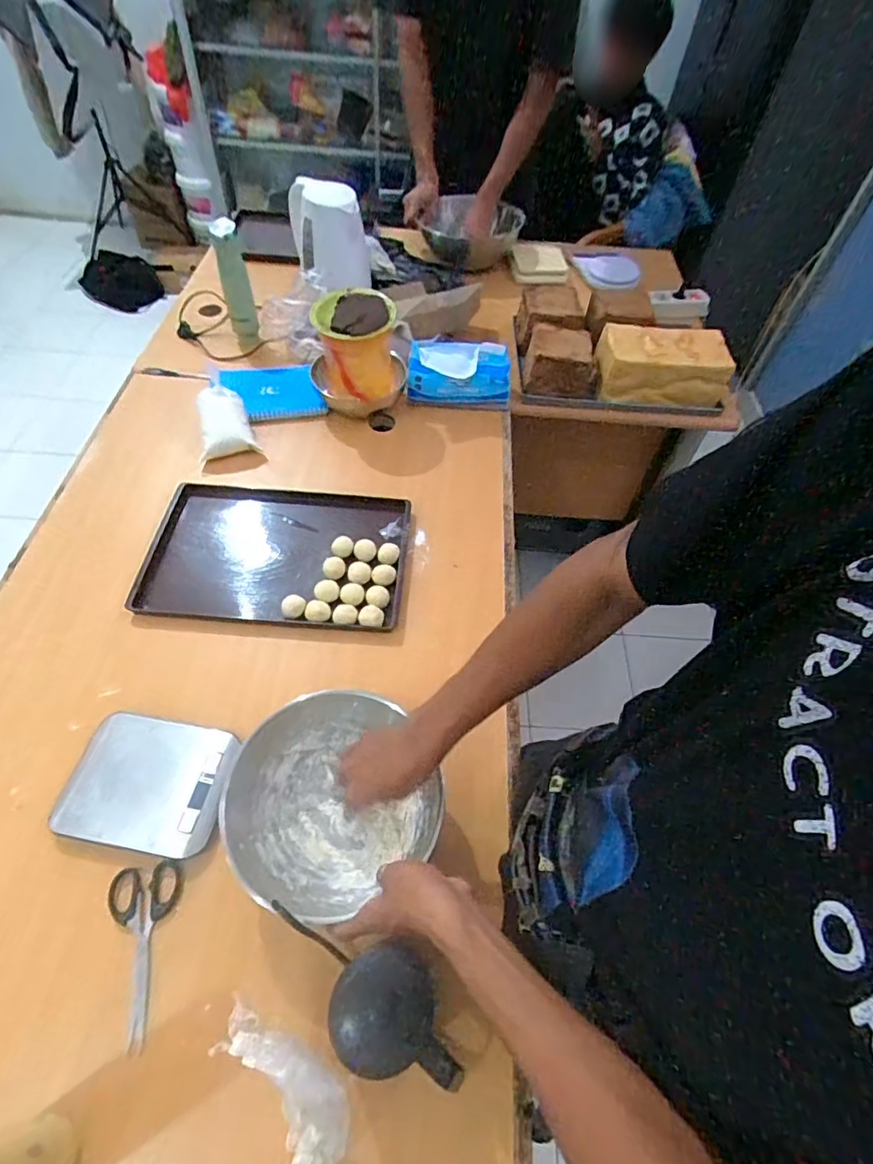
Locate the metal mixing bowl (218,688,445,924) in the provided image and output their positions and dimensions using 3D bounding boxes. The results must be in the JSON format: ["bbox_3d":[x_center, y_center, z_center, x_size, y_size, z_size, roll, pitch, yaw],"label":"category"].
[{"bbox_3d":[-0.115,0.236,0.583,0.199,0.088,0.199,2,54,-3],"label":"metal mixing bowl"}]

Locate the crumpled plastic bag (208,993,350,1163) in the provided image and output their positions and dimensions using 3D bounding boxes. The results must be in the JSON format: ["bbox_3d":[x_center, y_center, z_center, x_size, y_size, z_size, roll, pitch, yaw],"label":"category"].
[{"bbox_3d":[-0.135,0.431,0.433,0.126,0.123,0.116,25,56,14],"label":"crumpled plastic bag"}]

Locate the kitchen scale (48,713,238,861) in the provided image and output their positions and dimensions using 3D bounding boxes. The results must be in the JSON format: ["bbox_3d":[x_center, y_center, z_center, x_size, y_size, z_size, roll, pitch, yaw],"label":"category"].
[{"bbox_3d":[-0.326,0.229,0.621,0.171,0.025,0.137,11,54,3],"label":"kitchen scale"}]

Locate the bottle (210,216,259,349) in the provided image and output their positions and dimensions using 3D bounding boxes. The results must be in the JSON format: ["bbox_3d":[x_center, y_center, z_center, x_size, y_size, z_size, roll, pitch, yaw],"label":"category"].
[{"bbox_3d":[-0.386,-0.562,1.056,0.051,0.241,0.053,-14,57,-14],"label":"bottle"}]

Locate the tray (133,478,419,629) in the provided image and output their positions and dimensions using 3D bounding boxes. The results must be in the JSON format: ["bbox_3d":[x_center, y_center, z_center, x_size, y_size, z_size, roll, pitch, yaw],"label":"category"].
[{"bbox_3d":[-0.237,-0.051,0.816,0.370,0.032,0.246,6,54,0],"label":"tray"}]

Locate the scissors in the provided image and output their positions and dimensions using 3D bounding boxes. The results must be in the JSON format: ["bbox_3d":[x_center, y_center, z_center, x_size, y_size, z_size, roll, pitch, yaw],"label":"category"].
[{"bbox_3d":[-0.296,0.364,0.538,0.072,0.008,0.151,-6,55,-9],"label":"scissors"}]

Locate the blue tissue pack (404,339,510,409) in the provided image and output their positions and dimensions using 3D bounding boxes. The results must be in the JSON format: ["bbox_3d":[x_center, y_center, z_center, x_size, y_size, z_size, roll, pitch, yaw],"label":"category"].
[{"bbox_3d":[0.041,-0.389,1.019,0.191,0.101,0.074,-2,54,-6],"label":"blue tissue pack"}]

